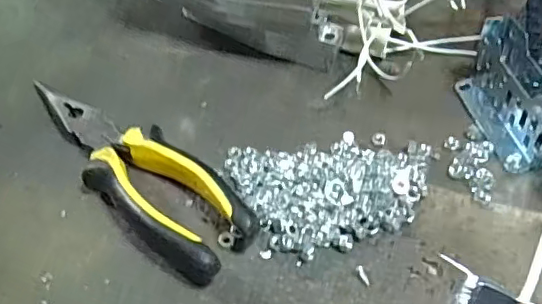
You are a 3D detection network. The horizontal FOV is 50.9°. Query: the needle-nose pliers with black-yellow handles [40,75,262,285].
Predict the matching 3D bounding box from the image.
[{"bbox_3d":[-0.079,0.005,0.318,0.048,0.026,0.175,-36,57,-21],"label":"needle-nose pliers with black-yellow handles"}]

